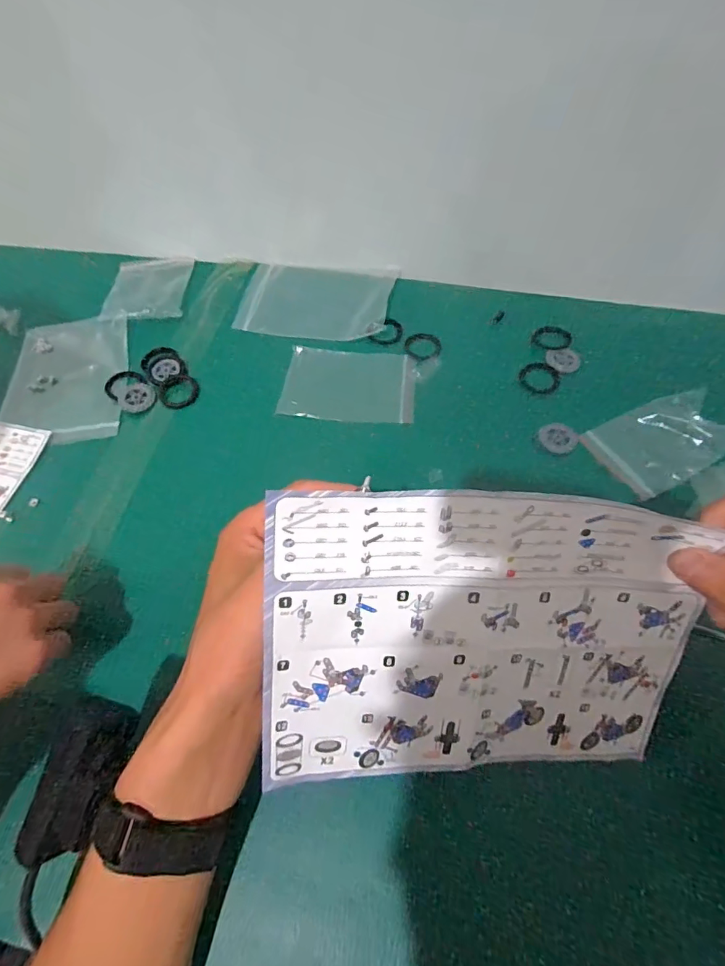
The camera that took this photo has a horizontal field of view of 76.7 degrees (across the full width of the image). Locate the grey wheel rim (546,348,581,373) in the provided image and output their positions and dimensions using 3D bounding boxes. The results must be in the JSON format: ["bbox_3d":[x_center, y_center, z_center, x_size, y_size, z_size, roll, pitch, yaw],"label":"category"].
[{"bbox_3d":[0.199,-0.125,0.454,0.031,0.004,0.032,-1,60,2],"label":"grey wheel rim"}]

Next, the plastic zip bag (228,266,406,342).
[{"bbox_3d":[-0.051,-0.202,0.504,0.162,0.013,0.106,8,60,7],"label":"plastic zip bag"}]

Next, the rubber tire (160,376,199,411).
[{"bbox_3d":[-0.181,-0.089,0.454,0.038,0.005,0.040,-1,60,2],"label":"rubber tire"}]

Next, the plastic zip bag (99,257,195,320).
[{"bbox_3d":[-0.242,-0.223,0.522,0.081,0.014,0.110,-4,59,1],"label":"plastic zip bag"}]

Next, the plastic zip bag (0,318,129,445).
[{"bbox_3d":[-0.302,-0.107,0.465,0.120,0.016,0.159,-8,60,-2],"label":"plastic zip bag"}]

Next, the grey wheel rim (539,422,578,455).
[{"bbox_3d":[0.175,-0.042,0.408,0.031,0.004,0.032,-1,60,2],"label":"grey wheel rim"}]

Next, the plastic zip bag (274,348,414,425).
[{"bbox_3d":[-0.012,-0.096,0.448,0.125,0.005,0.085,5,62,4],"label":"plastic zip bag"}]

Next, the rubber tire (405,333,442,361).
[{"bbox_3d":[0.064,-0.142,0.475,0.037,0.005,0.037,-1,60,2],"label":"rubber tire"}]

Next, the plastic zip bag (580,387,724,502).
[{"bbox_3d":[0.257,-0.038,0.392,0.105,0.022,0.076,-24,61,-11],"label":"plastic zip bag"}]

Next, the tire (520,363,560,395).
[{"bbox_3d":[0.173,-0.103,0.446,0.038,0.004,0.041,-1,60,2],"label":"tire"}]

